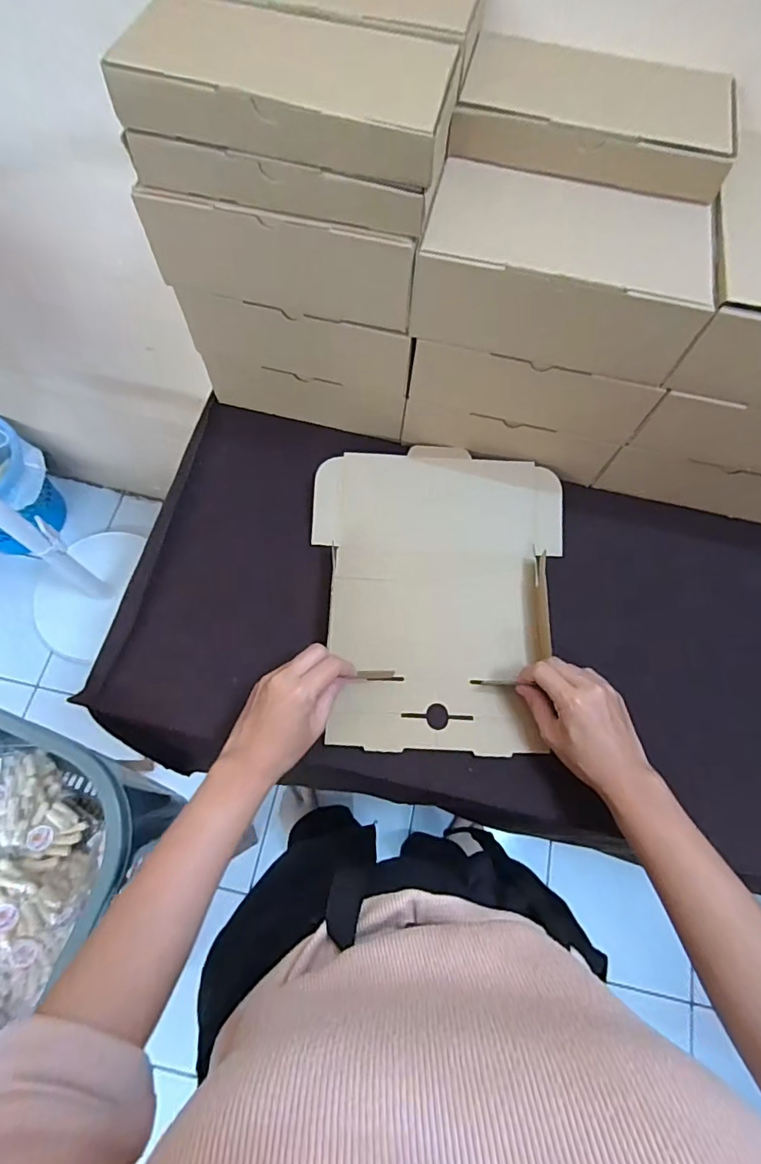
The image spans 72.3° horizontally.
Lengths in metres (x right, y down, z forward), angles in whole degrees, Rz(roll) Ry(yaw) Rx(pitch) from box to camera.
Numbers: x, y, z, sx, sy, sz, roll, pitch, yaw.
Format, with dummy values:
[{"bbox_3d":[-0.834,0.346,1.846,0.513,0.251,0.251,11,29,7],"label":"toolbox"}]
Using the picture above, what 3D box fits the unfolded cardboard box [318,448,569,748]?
[{"bbox_3d":[0.058,0.009,0.500,0.236,0.027,0.289,1,70,-1],"label":"unfolded cardboard box"}]

